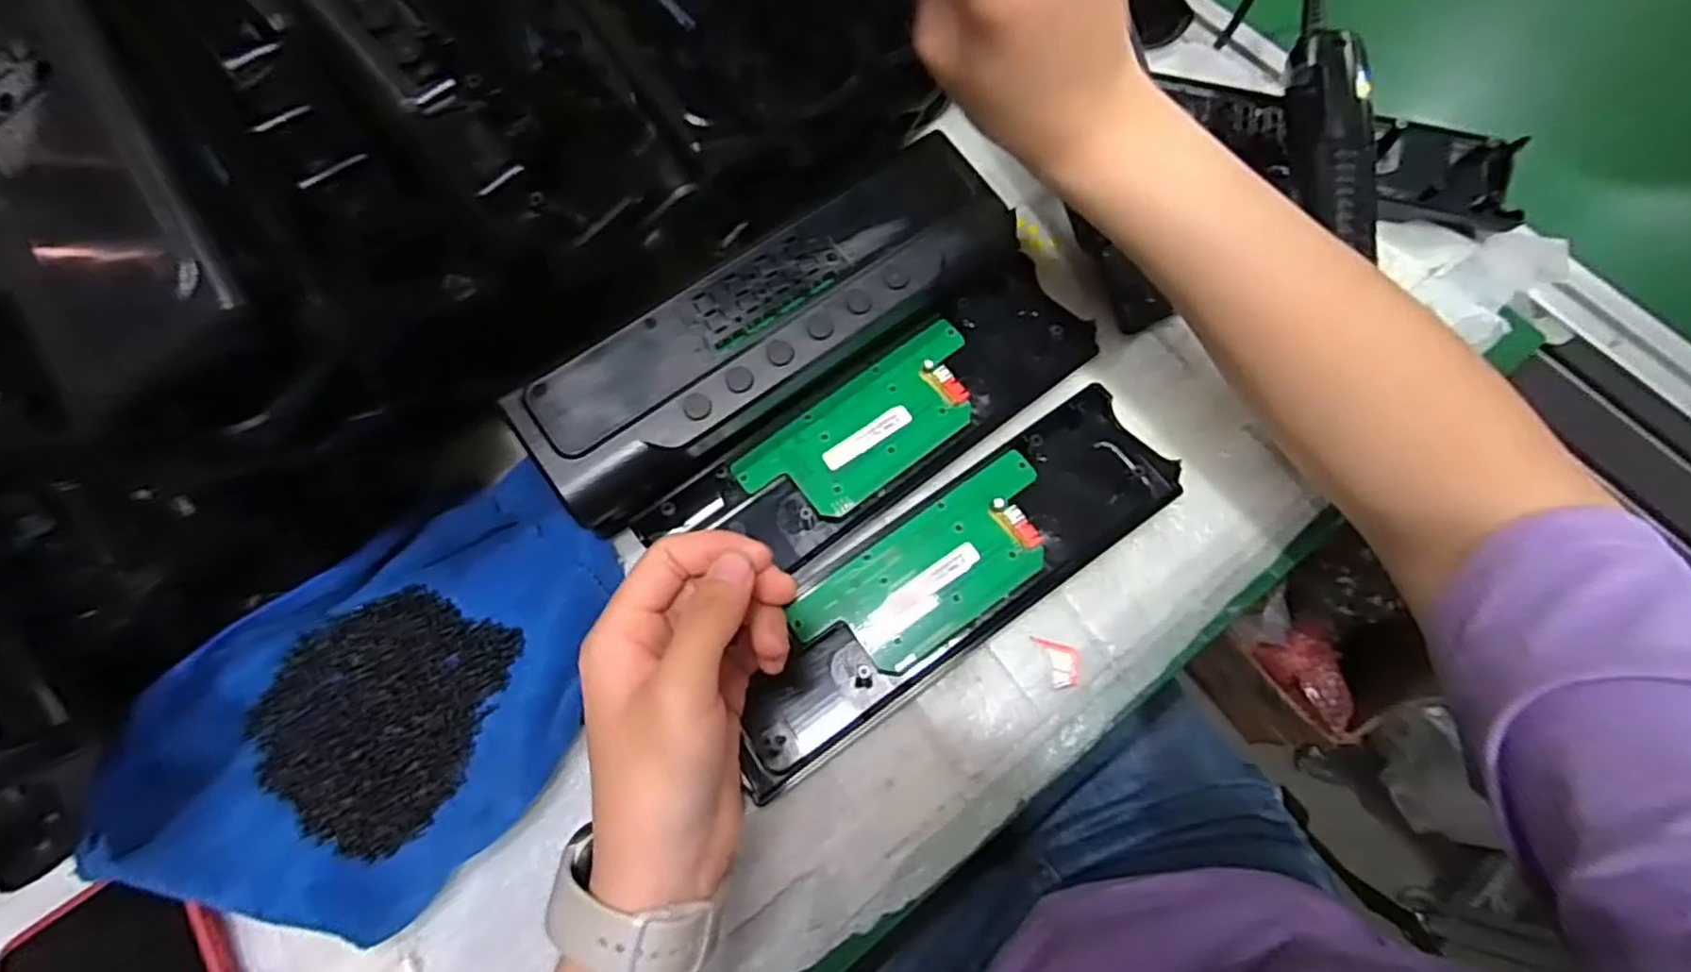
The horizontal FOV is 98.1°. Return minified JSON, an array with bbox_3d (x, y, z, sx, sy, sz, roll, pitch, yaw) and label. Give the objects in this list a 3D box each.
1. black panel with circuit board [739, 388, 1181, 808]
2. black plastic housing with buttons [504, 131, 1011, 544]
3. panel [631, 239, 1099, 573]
[{"bbox_3d":[0.048,0.042,0.345,0.239,0.012,0.066,-34,78,-10],"label":"black panel with circuit board"},{"bbox_3d":[-0.029,-0.071,0.353,0.246,0.056,0.077,-36,78,-11],"label":"black plastic housing with buttons"},{"bbox_3d":[0.019,-0.032,0.366,0.239,0.029,0.068,-36,79,-11],"label":"panel"}]

